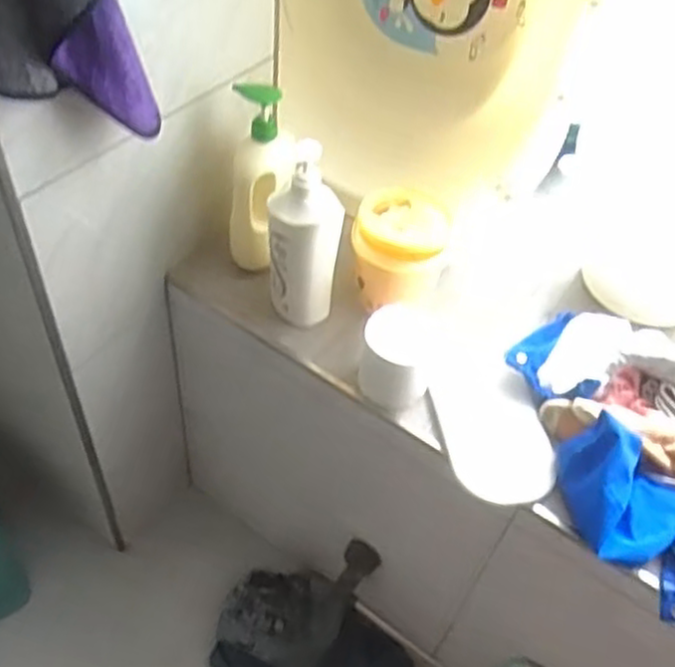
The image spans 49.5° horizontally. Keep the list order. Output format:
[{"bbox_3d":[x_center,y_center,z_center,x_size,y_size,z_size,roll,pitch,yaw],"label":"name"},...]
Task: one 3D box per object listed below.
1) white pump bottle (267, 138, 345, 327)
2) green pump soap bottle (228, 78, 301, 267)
[{"bbox_3d":[-0.044,-0.115,0.954,0.092,0.255,0.056,11,49,3],"label":"white pump bottle"},{"bbox_3d":[-0.106,-0.201,1.007,0.087,0.271,0.053,15,27,6],"label":"green pump soap bottle"}]

